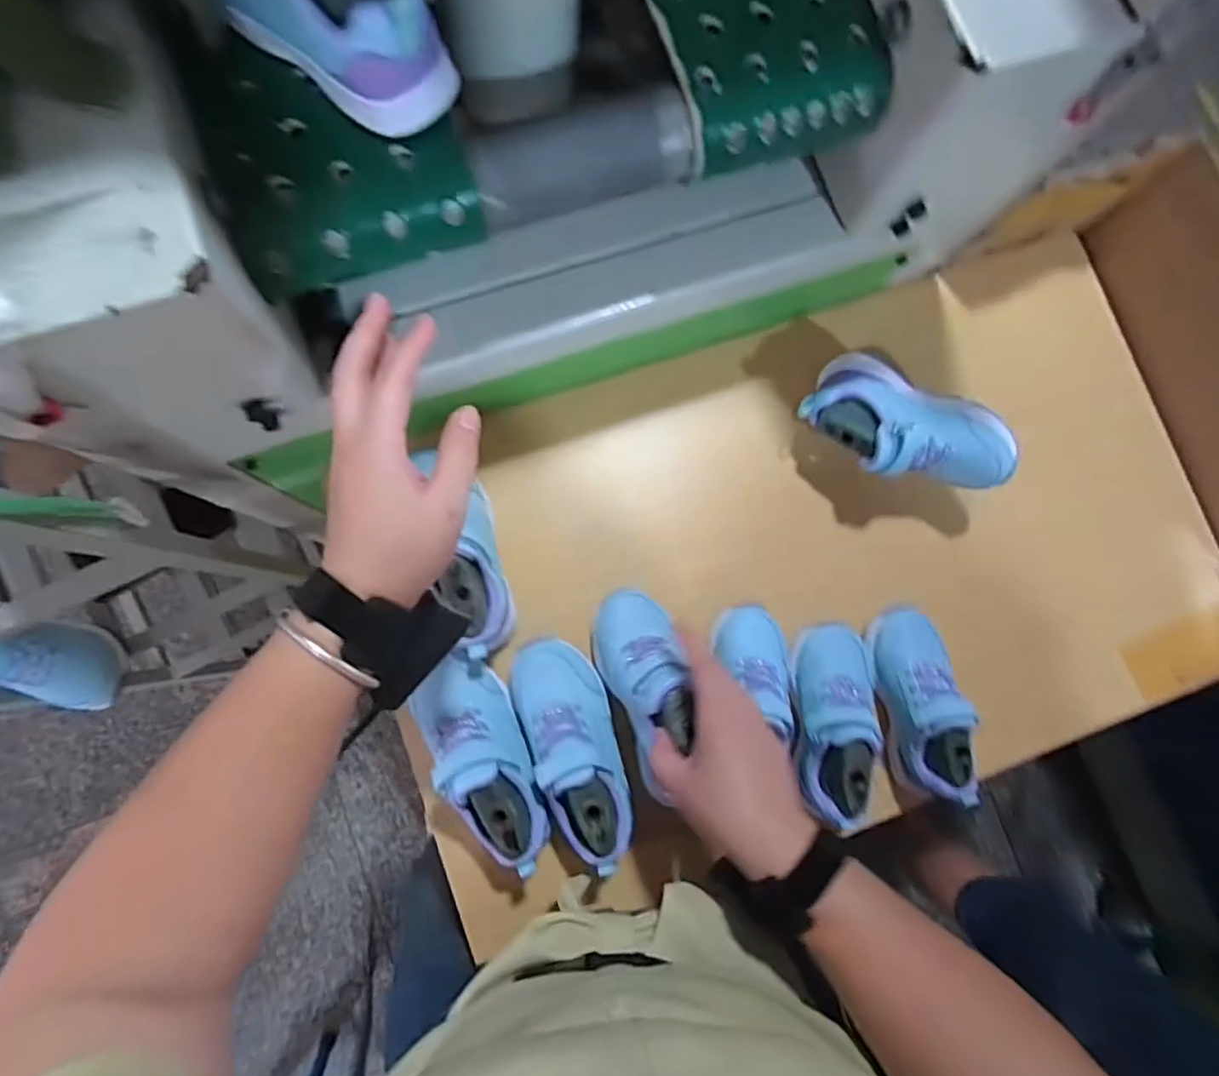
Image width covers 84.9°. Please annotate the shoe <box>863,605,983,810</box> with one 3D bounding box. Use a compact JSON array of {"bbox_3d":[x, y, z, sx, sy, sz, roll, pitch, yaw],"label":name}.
[{"bbox_3d":[0.272,0.146,0.589,0.057,0.084,0.167,-5,69,-5],"label":"shoe"}]

